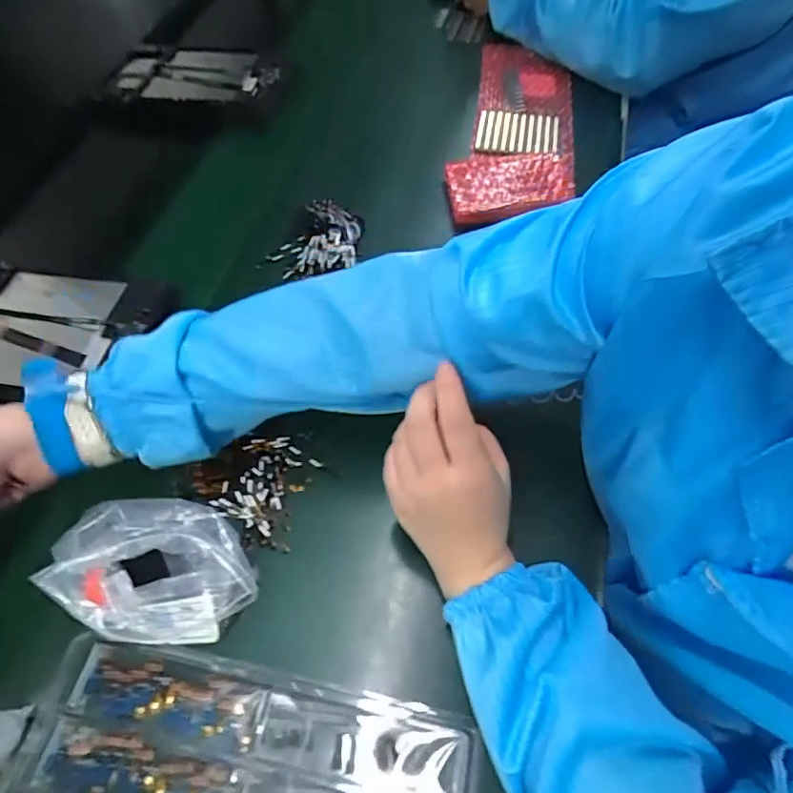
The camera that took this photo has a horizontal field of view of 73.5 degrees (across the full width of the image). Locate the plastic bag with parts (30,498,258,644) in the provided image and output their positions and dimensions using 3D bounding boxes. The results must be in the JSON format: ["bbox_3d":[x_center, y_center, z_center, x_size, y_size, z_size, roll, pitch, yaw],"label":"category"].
[{"bbox_3d":[-0.154,0.117,0.354,0.125,0.069,0.086,-6,56,-1],"label":"plastic bag with parts"}]

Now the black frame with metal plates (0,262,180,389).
[{"bbox_3d":[-0.354,-0.065,0.503,0.255,0.023,0.139,6,57,9],"label":"black frame with metal plates"}]

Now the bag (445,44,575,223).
[{"bbox_3d":[0.148,-0.332,0.651,0.137,0.033,0.353,6,57,9],"label":"bag"}]

